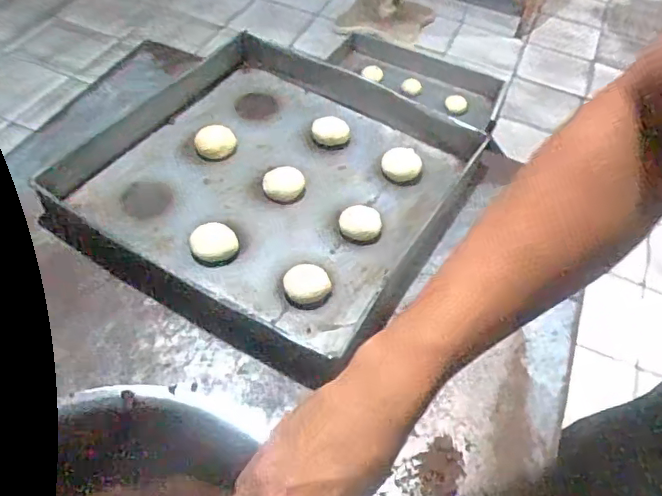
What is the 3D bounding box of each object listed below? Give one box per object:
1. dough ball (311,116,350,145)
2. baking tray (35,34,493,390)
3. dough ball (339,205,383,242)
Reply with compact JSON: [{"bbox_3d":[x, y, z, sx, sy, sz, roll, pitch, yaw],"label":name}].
[{"bbox_3d":[0.001,-0.182,0.874,0.057,0.026,0.046,8,52,1],"label":"dough ball"},{"bbox_3d":[-0.087,-0.126,0.815,0.505,0.049,0.522,27,55,15],"label":"baking tray"},{"bbox_3d":[0.040,-0.035,0.773,0.054,0.020,0.045,-4,53,-8],"label":"dough ball"}]

